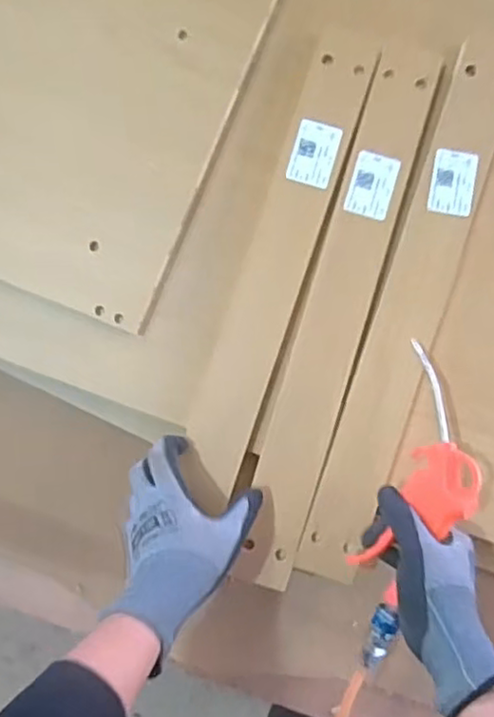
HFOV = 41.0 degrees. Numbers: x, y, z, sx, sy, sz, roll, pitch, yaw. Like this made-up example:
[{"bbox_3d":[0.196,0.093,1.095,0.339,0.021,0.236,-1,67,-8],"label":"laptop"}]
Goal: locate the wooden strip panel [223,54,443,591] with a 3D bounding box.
[{"bbox_3d":[0.086,-0.038,0.627,0.059,0.020,0.514,17,91,-2],"label":"wooden strip panel"}]

